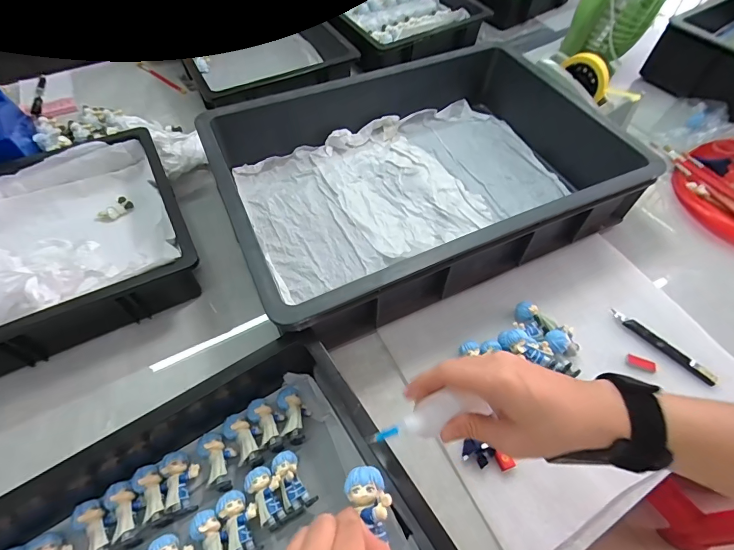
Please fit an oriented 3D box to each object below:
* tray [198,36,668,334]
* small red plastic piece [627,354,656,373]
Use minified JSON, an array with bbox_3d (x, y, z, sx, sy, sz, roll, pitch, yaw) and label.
[{"bbox_3d":[0.077,-0.169,0.623,0.581,0.114,0.402,-21,60,-15],"label":"tray"},{"bbox_3d":[0.362,0.117,0.514,0.036,0.004,0.014,19,58,10],"label":"small red plastic piece"}]

